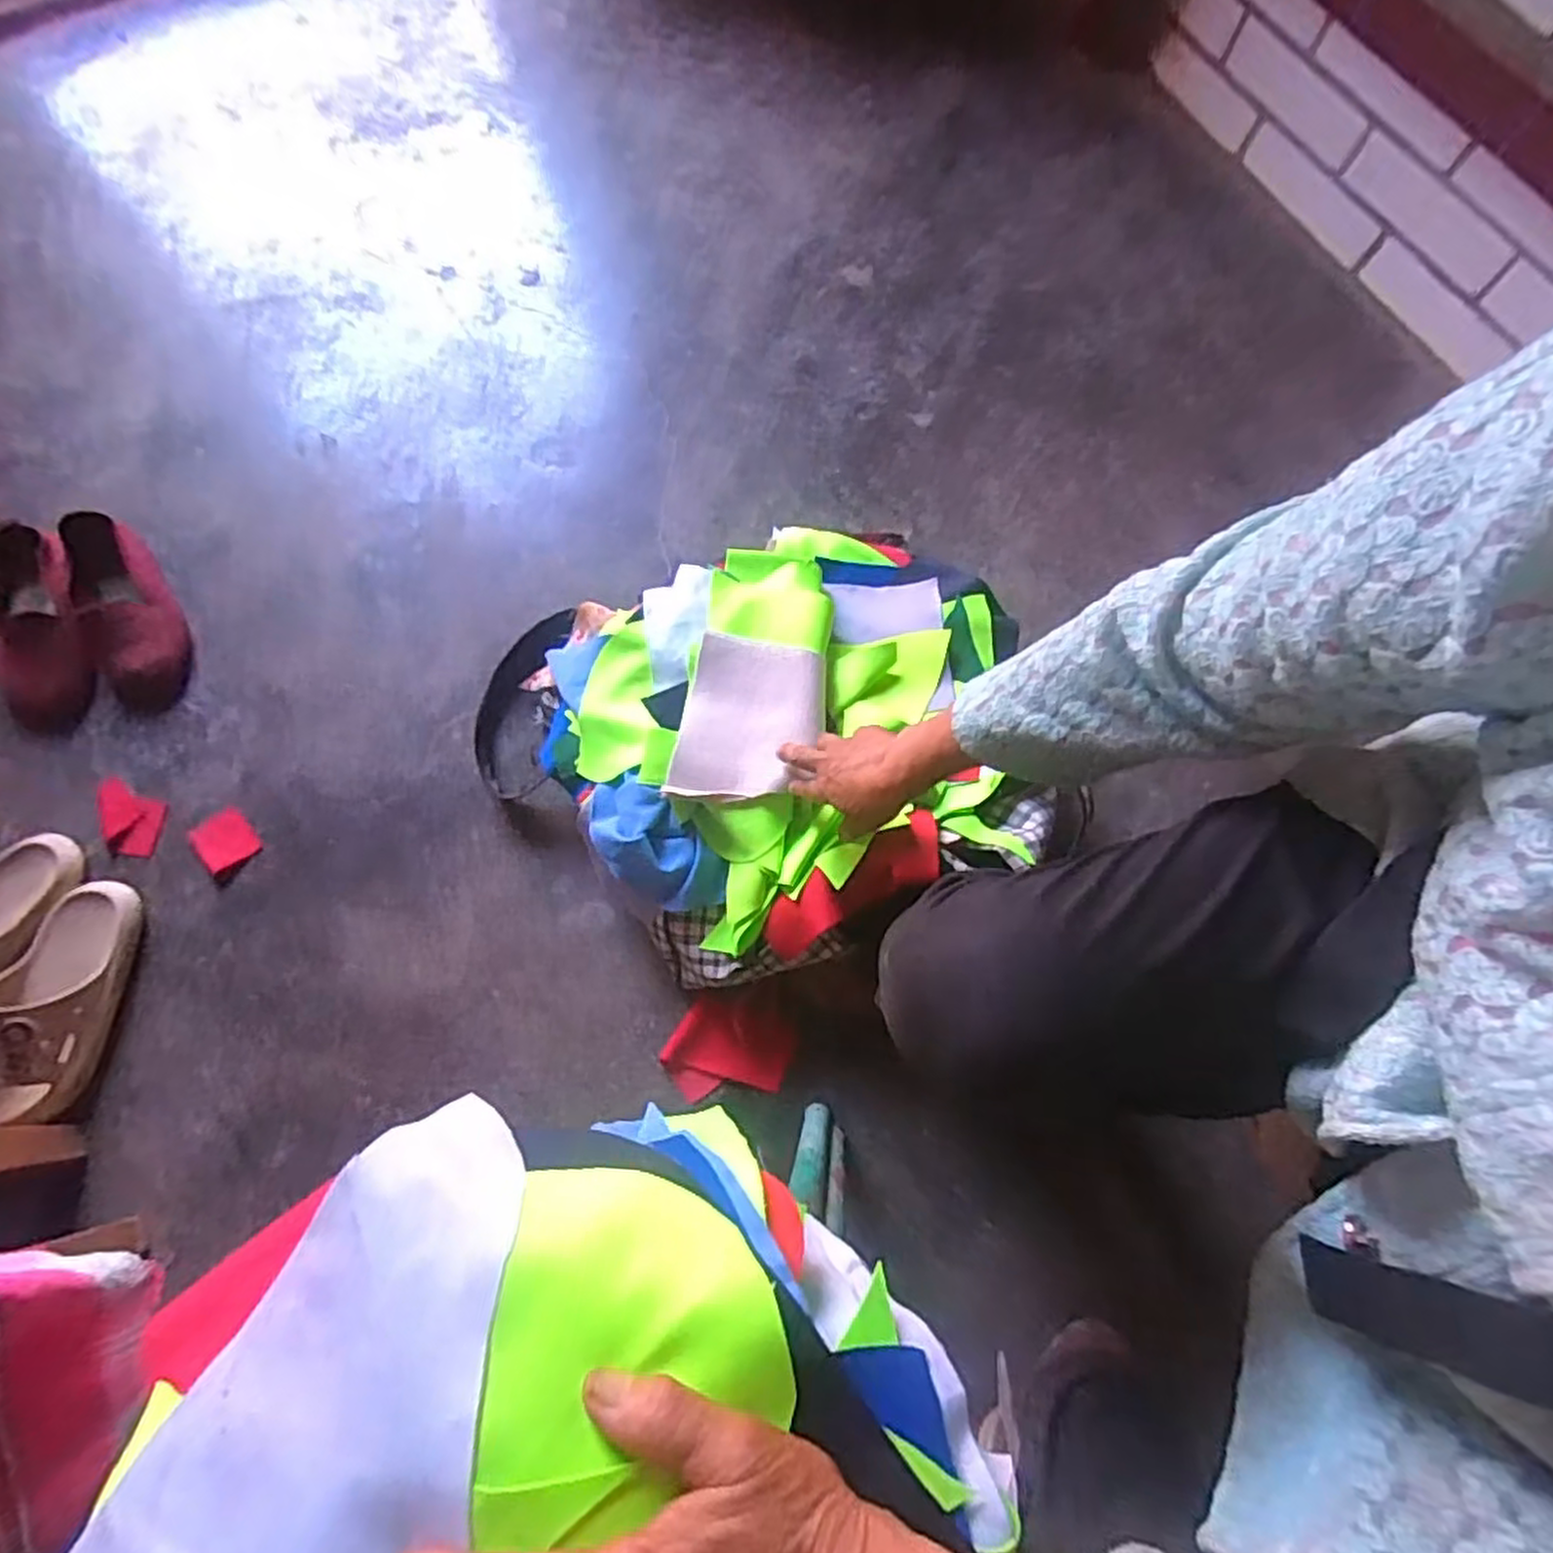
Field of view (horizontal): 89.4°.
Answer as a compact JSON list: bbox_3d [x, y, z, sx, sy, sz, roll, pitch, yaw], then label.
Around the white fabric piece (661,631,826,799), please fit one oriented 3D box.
[{"bbox_3d":[-0.024,-0.054,0.736,0.127,0.016,0.166,10,70,1],"label":"white fabric piece"}]

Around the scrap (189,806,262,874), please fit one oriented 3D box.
[{"bbox_3d":[-0.543,0.063,0.772,0.052,0.006,0.058,-41,77,-16],"label":"scrap"}]

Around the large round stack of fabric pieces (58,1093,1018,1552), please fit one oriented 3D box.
[{"bbox_3d":[-0.083,0.306,0.274,0.323,0.085,0.345,1,70,-2],"label":"large round stack of fabric pieces"}]

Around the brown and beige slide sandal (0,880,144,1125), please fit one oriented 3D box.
[{"bbox_3d":[-0.650,0.198,0.707,0.089,0.060,0.211,8,70,0],"label":"brown and beige slide sandal"}]

